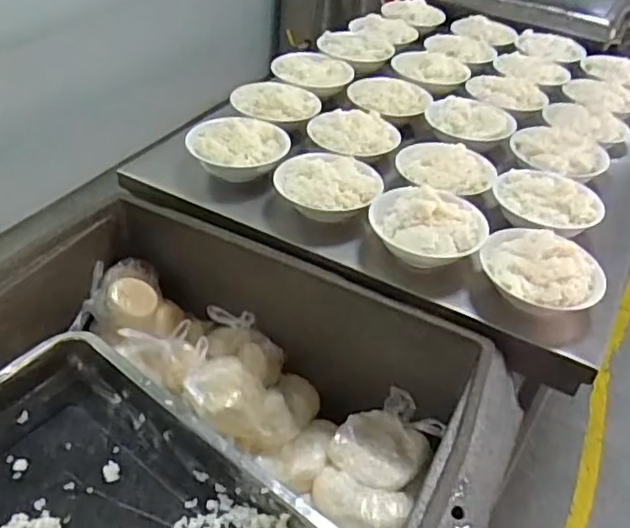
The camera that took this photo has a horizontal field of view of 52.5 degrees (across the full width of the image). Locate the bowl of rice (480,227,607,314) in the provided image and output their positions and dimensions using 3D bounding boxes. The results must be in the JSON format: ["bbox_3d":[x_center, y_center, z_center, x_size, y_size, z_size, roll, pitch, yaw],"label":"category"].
[{"bbox_3d":[0.311,0.017,0.891,0.150,0.068,0.142,4,40,-3],"label":"bowl of rice"}]

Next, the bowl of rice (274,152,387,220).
[{"bbox_3d":[0.022,-0.117,1.029,0.161,0.074,0.156,4,40,-3],"label":"bowl of rice"}]

